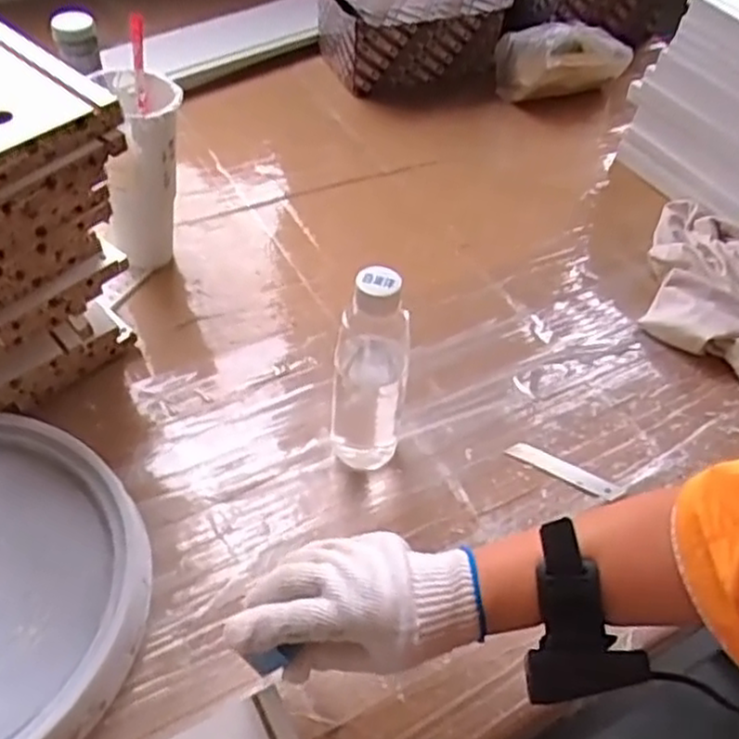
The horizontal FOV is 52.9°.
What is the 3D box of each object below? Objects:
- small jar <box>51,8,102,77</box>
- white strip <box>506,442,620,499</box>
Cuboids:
[{"bbox_3d":[-0.283,-0.317,0.719,0.041,0.048,0.032,-11,50,-14],"label":"small jar"},{"bbox_3d":[0.168,0.086,0.643,0.097,0.004,0.018,24,50,17],"label":"white strip"}]

